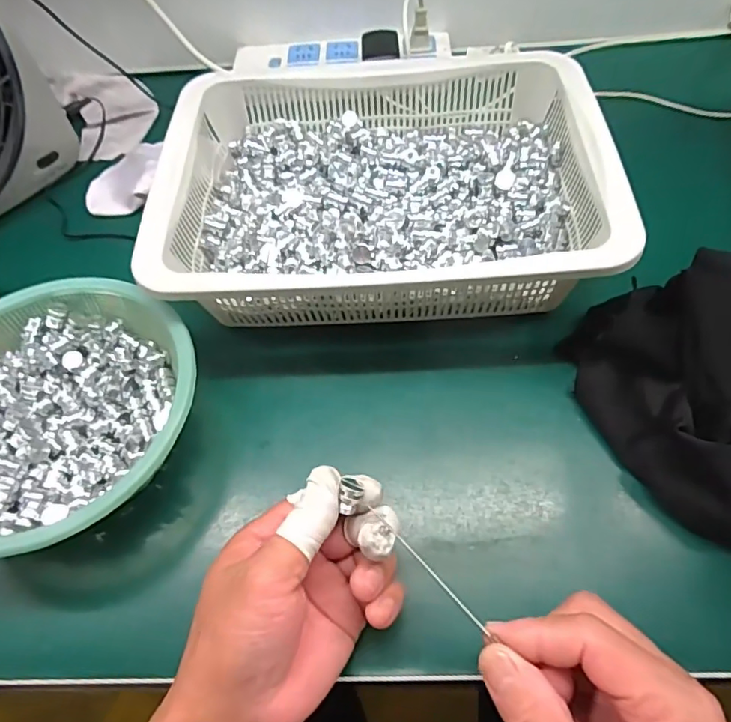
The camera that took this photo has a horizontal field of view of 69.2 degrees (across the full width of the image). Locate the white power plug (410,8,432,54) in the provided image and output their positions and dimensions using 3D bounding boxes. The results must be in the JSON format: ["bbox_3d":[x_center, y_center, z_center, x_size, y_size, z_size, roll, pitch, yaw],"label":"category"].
[{"bbox_3d":[0.058,-0.340,0.546,0.022,0.039,0.020,4,58,7],"label":"white power plug"}]

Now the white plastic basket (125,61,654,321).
[{"bbox_3d":[0.014,-0.146,0.432,0.319,0.086,0.266,-1,58,4],"label":"white plastic basket"}]

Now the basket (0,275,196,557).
[{"bbox_3d":[-0.199,0.034,0.353,0.180,0.058,0.190,-26,59,-12],"label":"basket"}]

